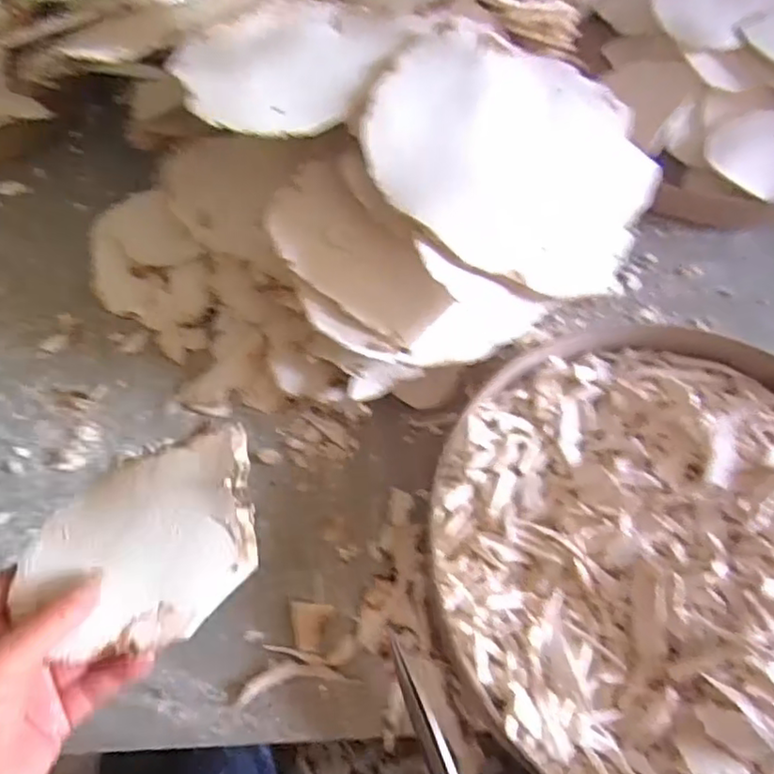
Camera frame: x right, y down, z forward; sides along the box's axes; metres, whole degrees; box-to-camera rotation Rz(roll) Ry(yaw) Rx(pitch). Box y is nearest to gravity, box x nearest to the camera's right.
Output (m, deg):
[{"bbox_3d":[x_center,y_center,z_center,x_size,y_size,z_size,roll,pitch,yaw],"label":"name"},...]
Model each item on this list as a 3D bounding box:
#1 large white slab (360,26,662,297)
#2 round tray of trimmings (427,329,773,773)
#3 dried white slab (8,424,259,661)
[{"bbox_3d":[0.078,-0.147,0.397,0.179,0.011,0.163,32,69,-3],"label":"large white slab"},{"bbox_3d":[0.180,0.093,0.382,0.294,0.043,0.294,0,64,0],"label":"round tray of trimmings"},{"bbox_3d":[-0.122,0.080,0.328,0.119,0.014,0.097,-22,66,-10],"label":"dried white slab"}]

